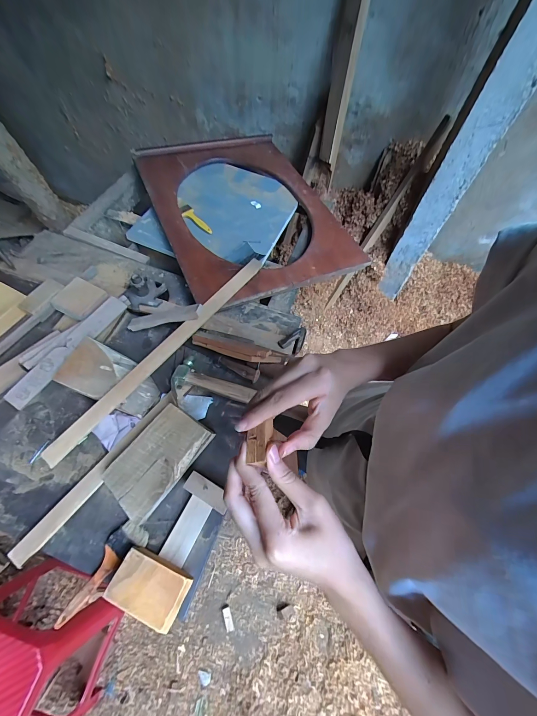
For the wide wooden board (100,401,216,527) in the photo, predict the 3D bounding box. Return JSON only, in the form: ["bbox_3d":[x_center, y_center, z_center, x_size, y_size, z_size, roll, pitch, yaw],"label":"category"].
[{"bbox_3d":[-0.210,0.189,0.563,0.113,0.023,0.193,34,65,10],"label":"wide wooden board"}]

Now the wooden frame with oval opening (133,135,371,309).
[{"bbox_3d":[-0.085,-0.499,0.941,0.522,0.043,0.750,-20,65,-16],"label":"wooden frame with oval opening"}]

